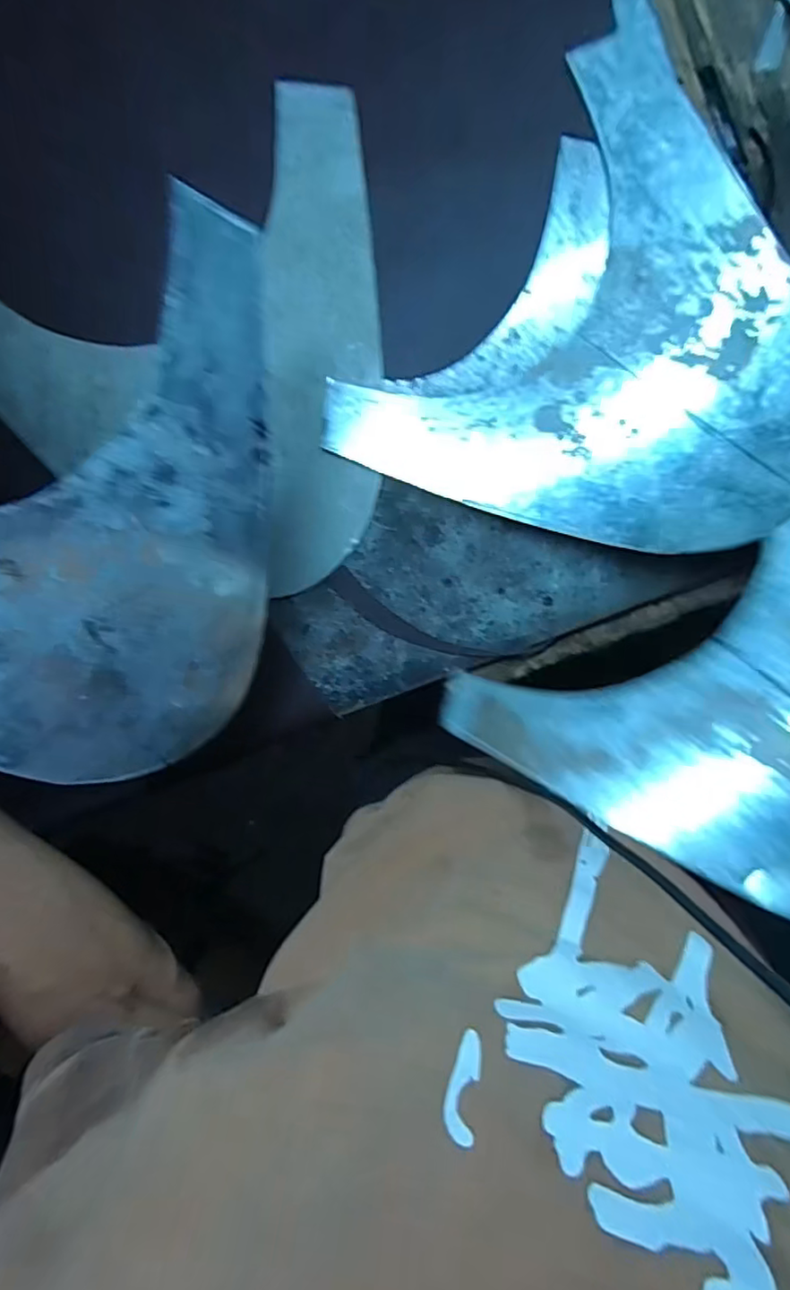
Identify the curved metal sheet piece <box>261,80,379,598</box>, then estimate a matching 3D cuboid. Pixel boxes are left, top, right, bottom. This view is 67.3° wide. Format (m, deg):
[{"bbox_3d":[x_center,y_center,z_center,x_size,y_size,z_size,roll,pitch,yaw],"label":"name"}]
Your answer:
[{"bbox_3d":[-0.053,-0.215,0.438,0.094,0.008,0.343,0,98,-2],"label":"curved metal sheet piece"}]

